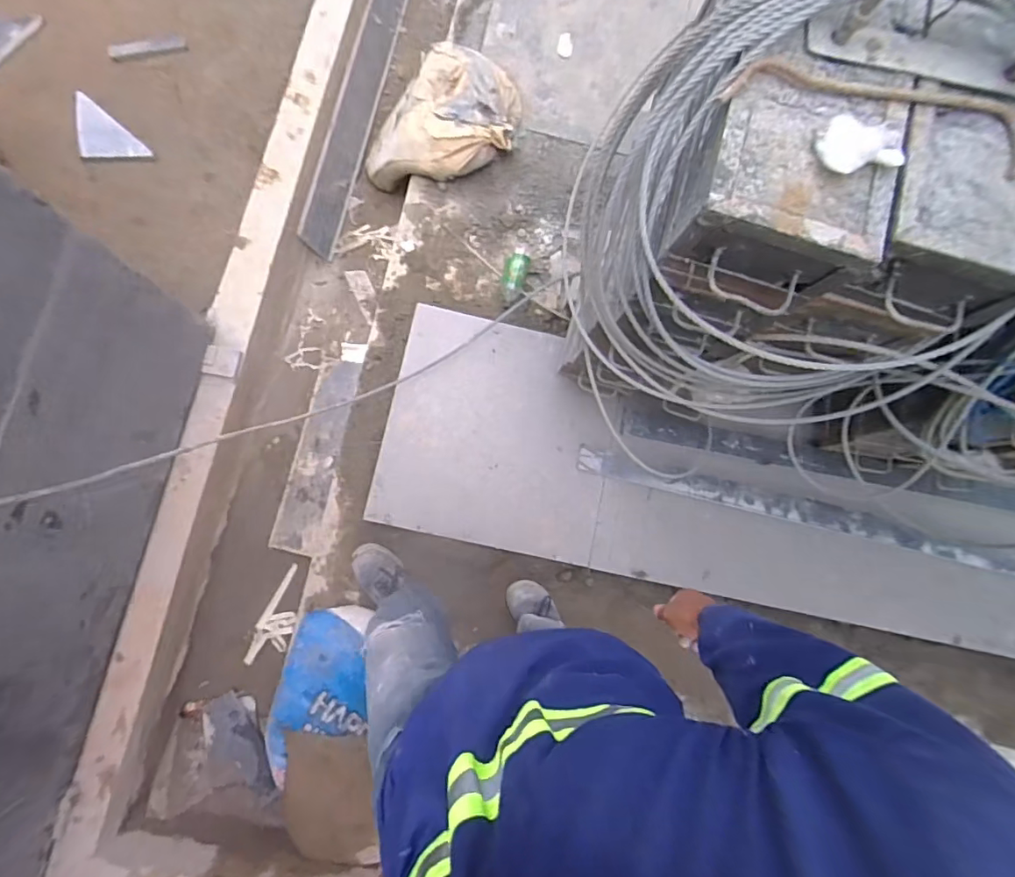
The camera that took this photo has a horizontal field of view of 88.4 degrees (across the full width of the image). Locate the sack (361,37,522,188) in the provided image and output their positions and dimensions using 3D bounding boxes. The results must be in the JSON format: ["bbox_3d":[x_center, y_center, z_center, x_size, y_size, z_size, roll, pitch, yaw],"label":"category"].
[{"bbox_3d":[-0.194,-0.950,1.570,0.452,0.267,0.396,14,81,-4],"label":"sack"}]

